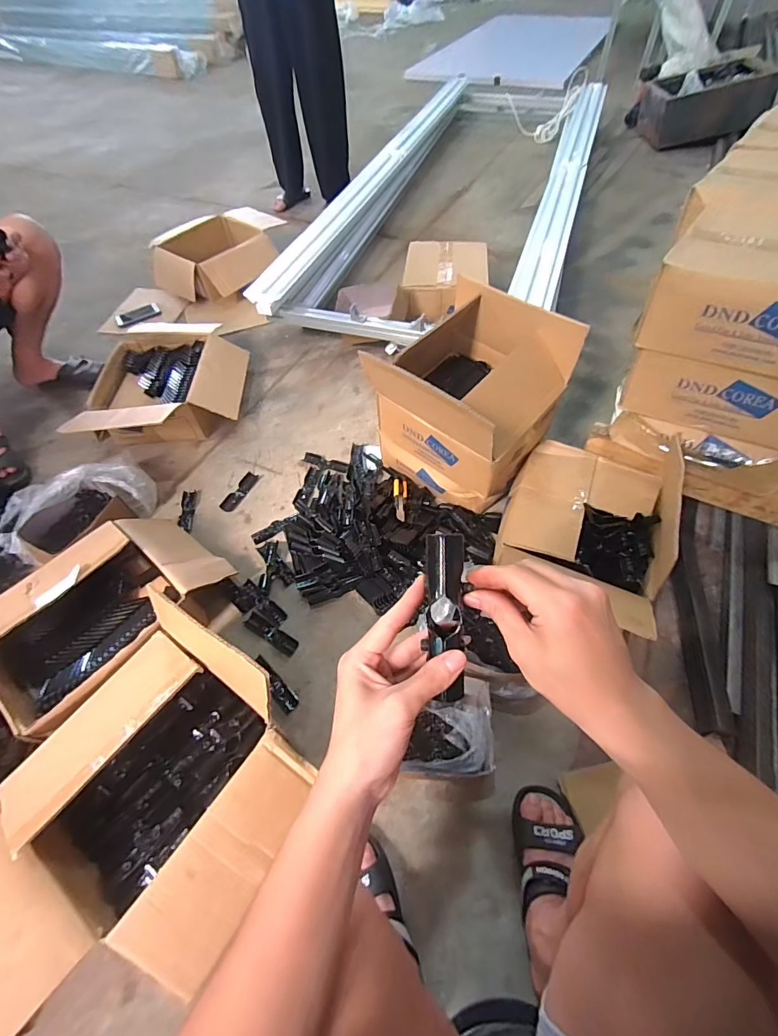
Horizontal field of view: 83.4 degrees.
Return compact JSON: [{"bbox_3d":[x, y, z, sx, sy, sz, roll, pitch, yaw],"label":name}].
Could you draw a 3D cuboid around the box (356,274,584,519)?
[{"bbox_3d":[0.163,-0.233,0.979,0.316,0.377,0.313,34,63,23],"label":"box"}]

